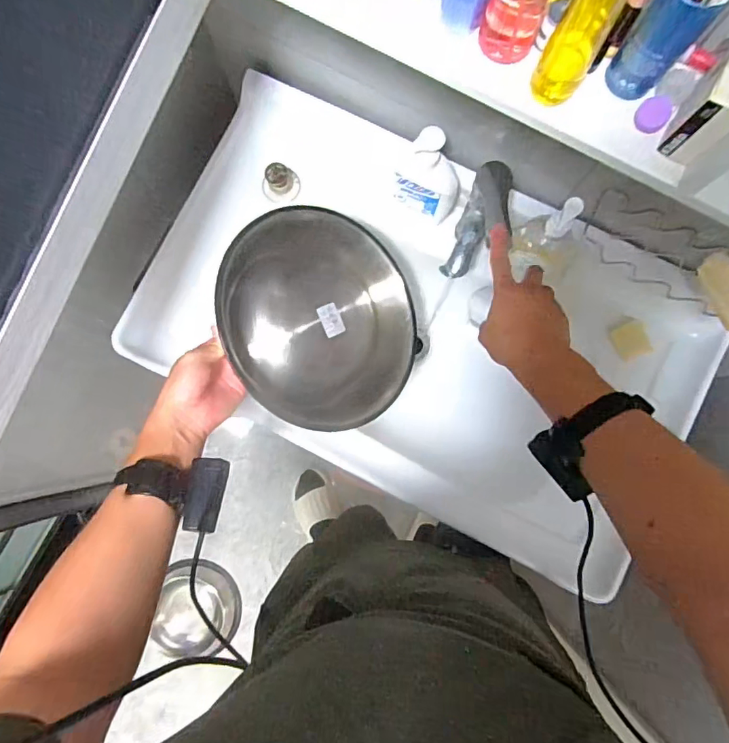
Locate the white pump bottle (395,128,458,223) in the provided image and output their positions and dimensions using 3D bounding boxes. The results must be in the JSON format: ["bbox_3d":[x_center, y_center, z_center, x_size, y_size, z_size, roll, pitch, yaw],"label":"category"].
[{"bbox_3d":[0.092,-0.271,0.690,0.088,0.176,0.050,25,85,4],"label":"white pump bottle"}]

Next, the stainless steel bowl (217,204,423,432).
[{"bbox_3d":[-0.062,-0.064,0.647,0.270,0.095,0.276,-23,97,-29],"label":"stainless steel bowl"}]

